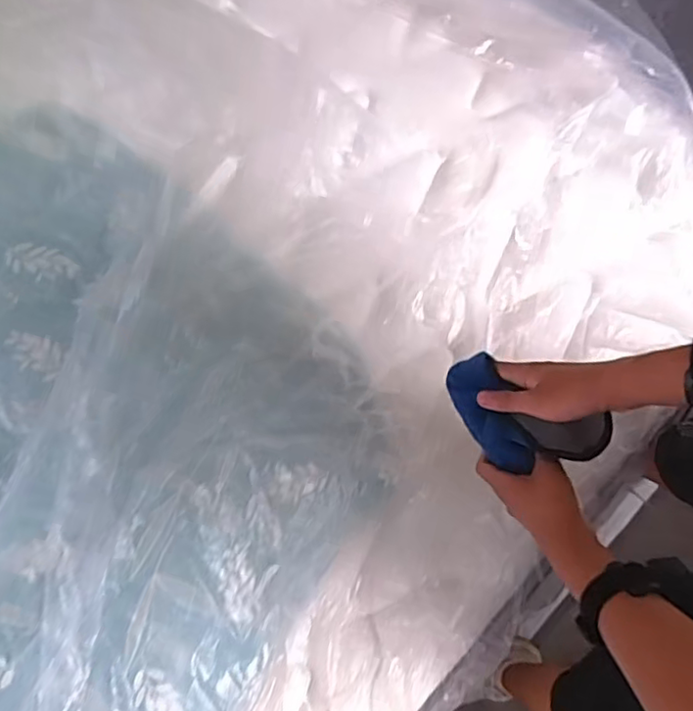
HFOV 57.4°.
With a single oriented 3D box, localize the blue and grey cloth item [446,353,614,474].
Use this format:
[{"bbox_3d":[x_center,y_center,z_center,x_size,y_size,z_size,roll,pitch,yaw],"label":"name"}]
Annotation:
[{"bbox_3d":[0.172,0.065,0.638,0.163,0.054,0.084,26,78,34],"label":"blue and grey cloth item"}]

